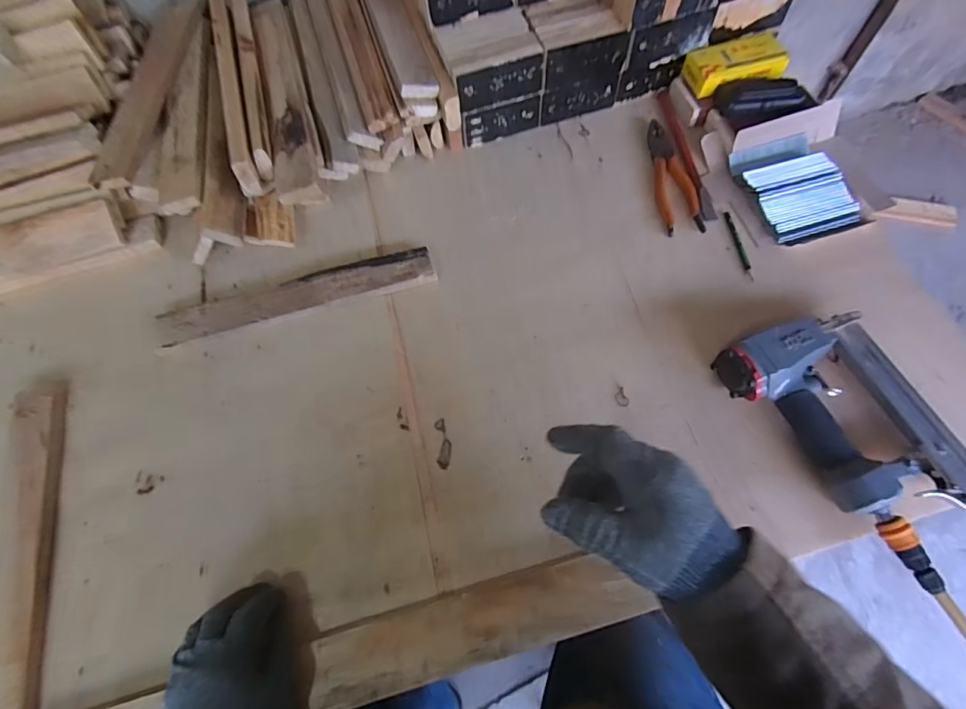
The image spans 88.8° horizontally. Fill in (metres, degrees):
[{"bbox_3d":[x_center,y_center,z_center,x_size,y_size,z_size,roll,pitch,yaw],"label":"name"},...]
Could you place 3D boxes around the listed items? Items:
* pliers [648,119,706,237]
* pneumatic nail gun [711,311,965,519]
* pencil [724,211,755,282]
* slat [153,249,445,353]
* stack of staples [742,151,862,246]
[{"bbox_3d":[0.259,-0.247,0.673,0.052,0.014,0.194,-2,65,1],"label":"pliers"},{"bbox_3d":[0.374,0.062,0.506,0.164,0.058,0.217,-23,66,-9],"label":"pneumatic nail gun"},{"bbox_3d":[0.327,-0.139,0.630,0.009,0.009,0.102,-7,65,-2],"label":"pencil"},{"bbox_3d":[-0.227,-0.073,0.619,0.334,0.018,0.056,-15,65,-5],"label":"slat"},{"bbox_3d":[0.416,-0.202,0.645,0.112,0.032,0.112,-13,65,-4],"label":"stack of staples"}]

